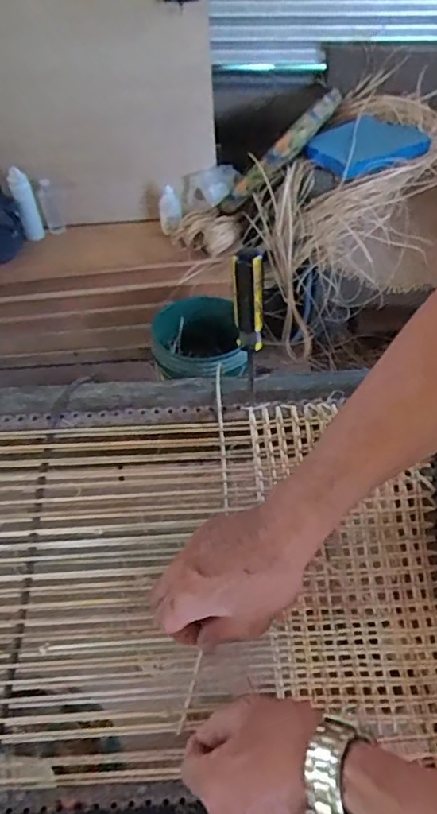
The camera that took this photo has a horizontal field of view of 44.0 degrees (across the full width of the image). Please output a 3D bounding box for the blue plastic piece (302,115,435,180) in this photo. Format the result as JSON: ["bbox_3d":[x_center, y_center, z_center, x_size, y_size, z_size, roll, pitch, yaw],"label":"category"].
[{"bbox_3d":[0.458,-0.797,1.649,0.354,0.075,0.210,-19,50,-16],"label":"blue plastic piece"}]

